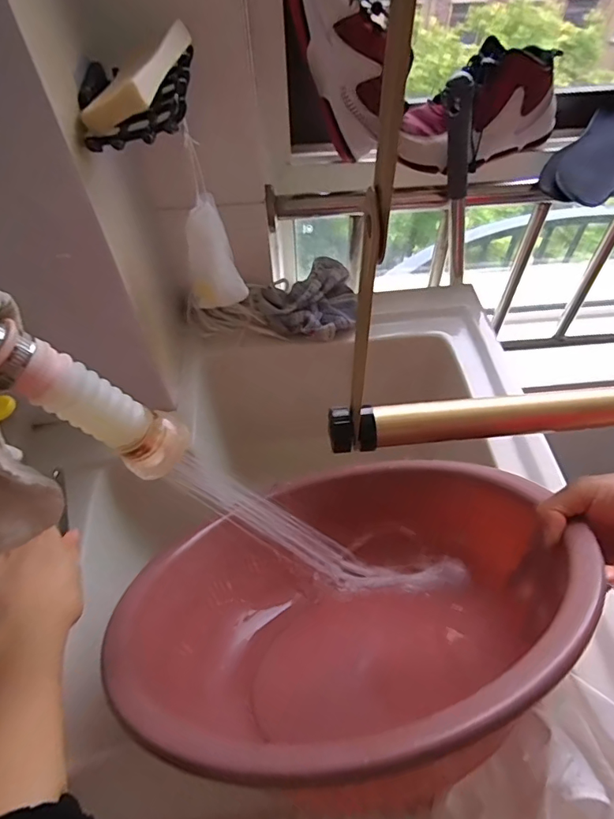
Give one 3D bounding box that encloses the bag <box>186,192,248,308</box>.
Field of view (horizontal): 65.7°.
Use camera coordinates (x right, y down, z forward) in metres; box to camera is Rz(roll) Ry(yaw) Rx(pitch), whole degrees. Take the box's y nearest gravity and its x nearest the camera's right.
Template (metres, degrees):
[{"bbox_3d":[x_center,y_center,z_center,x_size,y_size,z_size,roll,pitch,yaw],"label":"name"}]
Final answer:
[{"bbox_3d":[-0.096,-0.157,0.486,0.056,0.116,0.018,3,53,3],"label":"bag"}]

